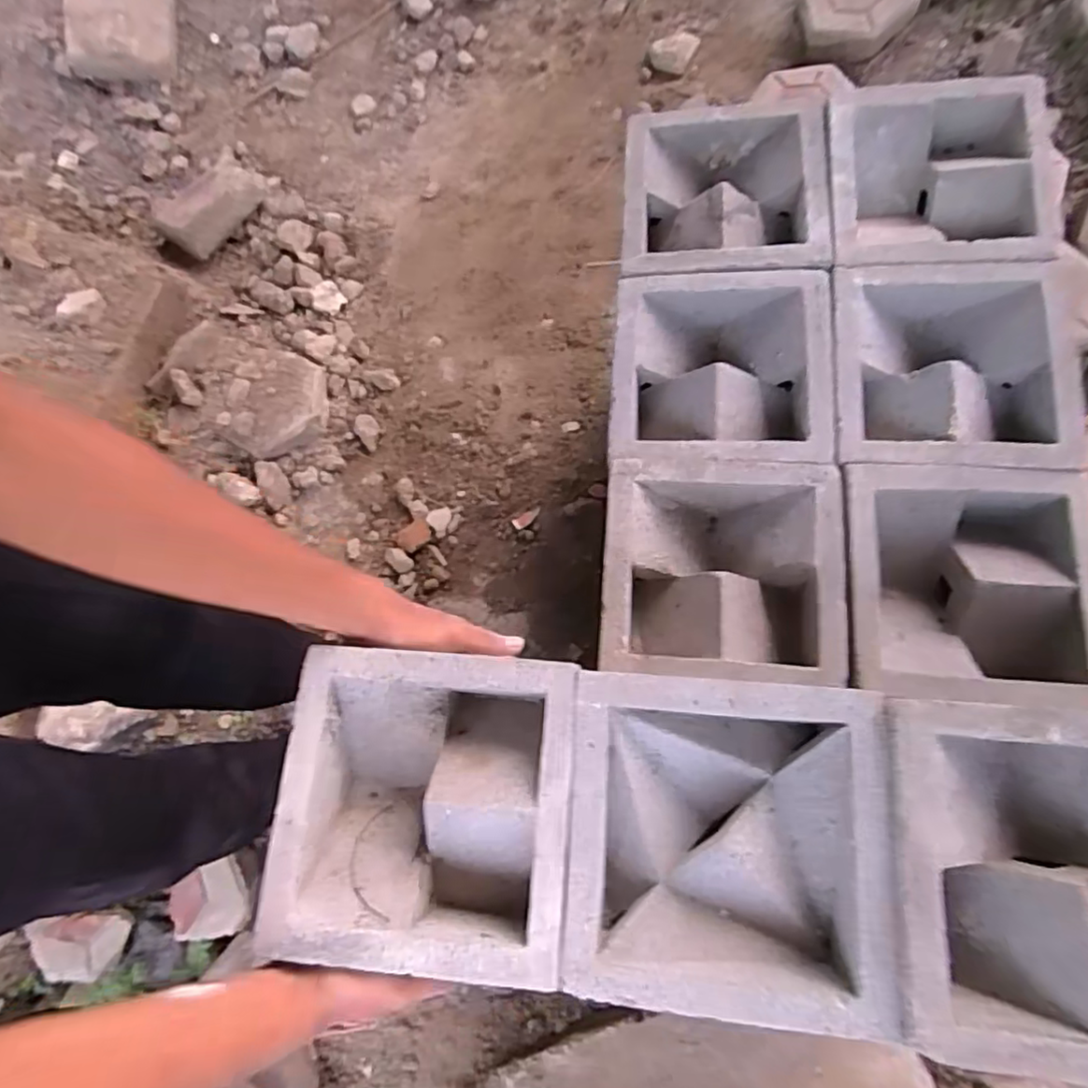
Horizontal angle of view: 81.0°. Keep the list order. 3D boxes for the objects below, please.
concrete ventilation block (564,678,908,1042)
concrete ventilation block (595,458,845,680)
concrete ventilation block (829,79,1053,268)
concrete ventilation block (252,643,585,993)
[{"bbox_3d":[0.115,0.195,0.426,0.193,0.079,0.196,2,76,7],"label":"concrete ventilation block"},{"bbox_3d":[0.156,0.023,0.580,0.202,0.070,0.195,3,76,7],"label":"concrete ventilation block"},{"bbox_3d":[0.391,-0.365,0.646,0.209,0.075,0.219,4,76,8],"label":"concrete ventilation block"},{"bbox_3d":[-0.083,0.182,0.458,0.199,0.075,0.198,5,74,2],"label":"concrete ventilation block"}]

